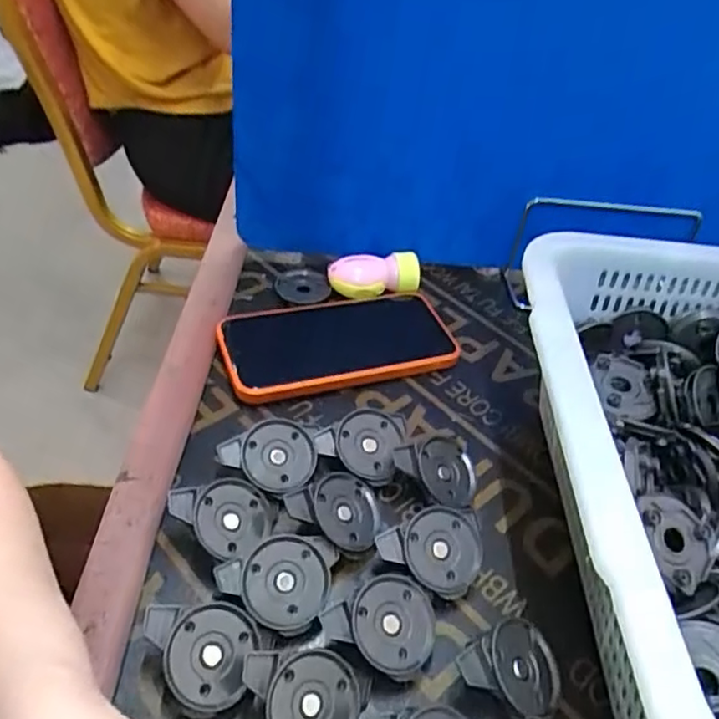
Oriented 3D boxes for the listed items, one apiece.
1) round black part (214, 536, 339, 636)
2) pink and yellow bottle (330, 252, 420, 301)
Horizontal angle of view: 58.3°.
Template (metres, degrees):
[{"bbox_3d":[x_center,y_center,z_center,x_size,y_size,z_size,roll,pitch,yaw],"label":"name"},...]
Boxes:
[{"bbox_3d":[-0.038,0.111,0.317,0.057,0.015,0.044,-11,69,-16],"label":"round black part"},{"bbox_3d":[0.014,-0.066,0.509,0.072,0.027,0.025,-8,45,-17],"label":"pink and yellow bottle"}]

